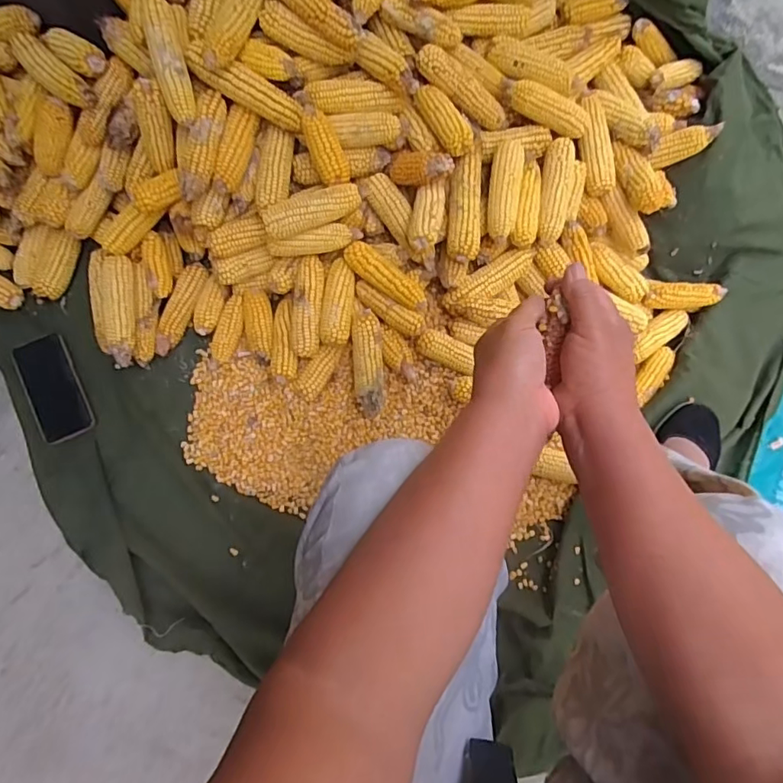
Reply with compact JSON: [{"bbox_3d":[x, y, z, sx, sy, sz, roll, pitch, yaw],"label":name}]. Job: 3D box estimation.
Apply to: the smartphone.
[{"bbox_3d":[-0.511,-0.004,0.804,0.076,0.010,0.158,-22,84,-5],"label":"smartphone"}]

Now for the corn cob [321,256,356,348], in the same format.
[{"bbox_3d":[-0.077,-0.131,0.800,0.048,0.039,0.127,8,75,5],"label":"corn cob"}]

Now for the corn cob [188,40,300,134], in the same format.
[{"bbox_3d":[-0.196,-0.411,0.720,0.162,0.035,0.036,24,74,-15],"label":"corn cob"}]

